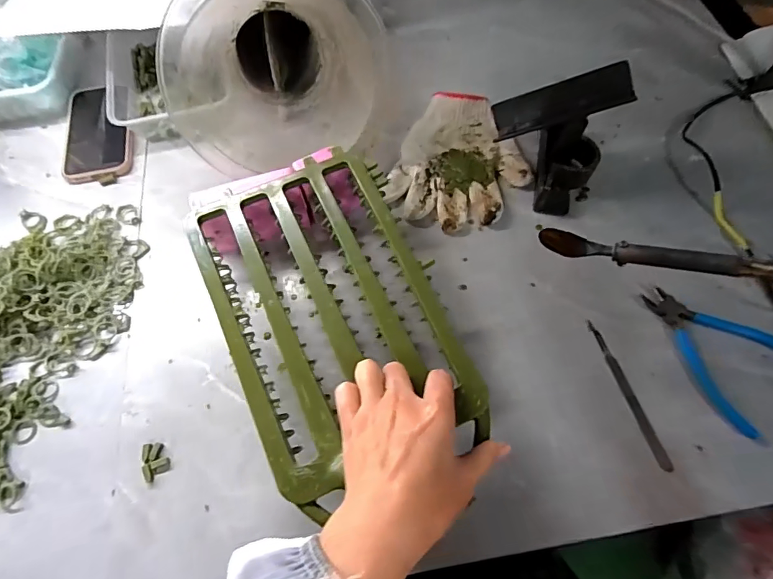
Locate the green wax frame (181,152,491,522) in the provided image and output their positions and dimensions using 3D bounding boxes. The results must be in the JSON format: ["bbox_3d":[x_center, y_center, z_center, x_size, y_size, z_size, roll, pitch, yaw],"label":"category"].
[{"bbox_3d":[-0.044,0.017,0.396,0.168,0.032,0.286,-25,65,-11],"label":"green wax frame"}]

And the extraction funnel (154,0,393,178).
[{"bbox_3d":[-0.118,-0.258,0.511,0.208,0.182,0.214,-12,64,-4],"label":"extraction funnel"}]

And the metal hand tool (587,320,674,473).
[{"bbox_3d":[0.224,0.093,0.423,0.013,0.004,0.144,-13,64,-5],"label":"metal hand tool"}]

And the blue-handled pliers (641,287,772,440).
[{"bbox_3d":[0.330,0.052,0.438,0.103,0.013,0.147,-21,65,-9],"label":"blue-handled pliers"}]

